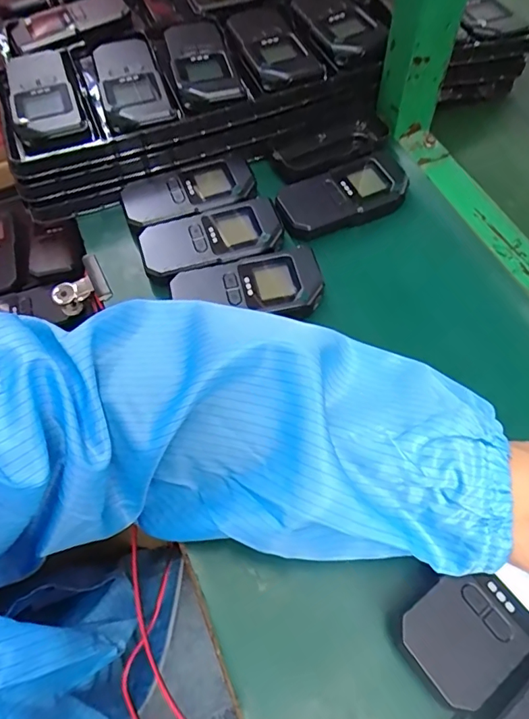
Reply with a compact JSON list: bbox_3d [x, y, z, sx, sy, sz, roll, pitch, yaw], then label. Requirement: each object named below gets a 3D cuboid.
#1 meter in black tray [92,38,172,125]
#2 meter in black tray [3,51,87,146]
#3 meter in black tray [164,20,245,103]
[{"bbox_3d":[-0.121,-0.249,0.443,0.054,0.020,0.116,-18,61,-7],"label":"meter in black tray"},{"bbox_3d":[-0.203,-0.239,0.448,0.056,0.020,0.141,-22,62,-9],"label":"meter in black tray"},{"bbox_3d":[-0.060,-0.279,0.460,0.054,0.021,0.131,-15,61,-6],"label":"meter in black tray"}]

